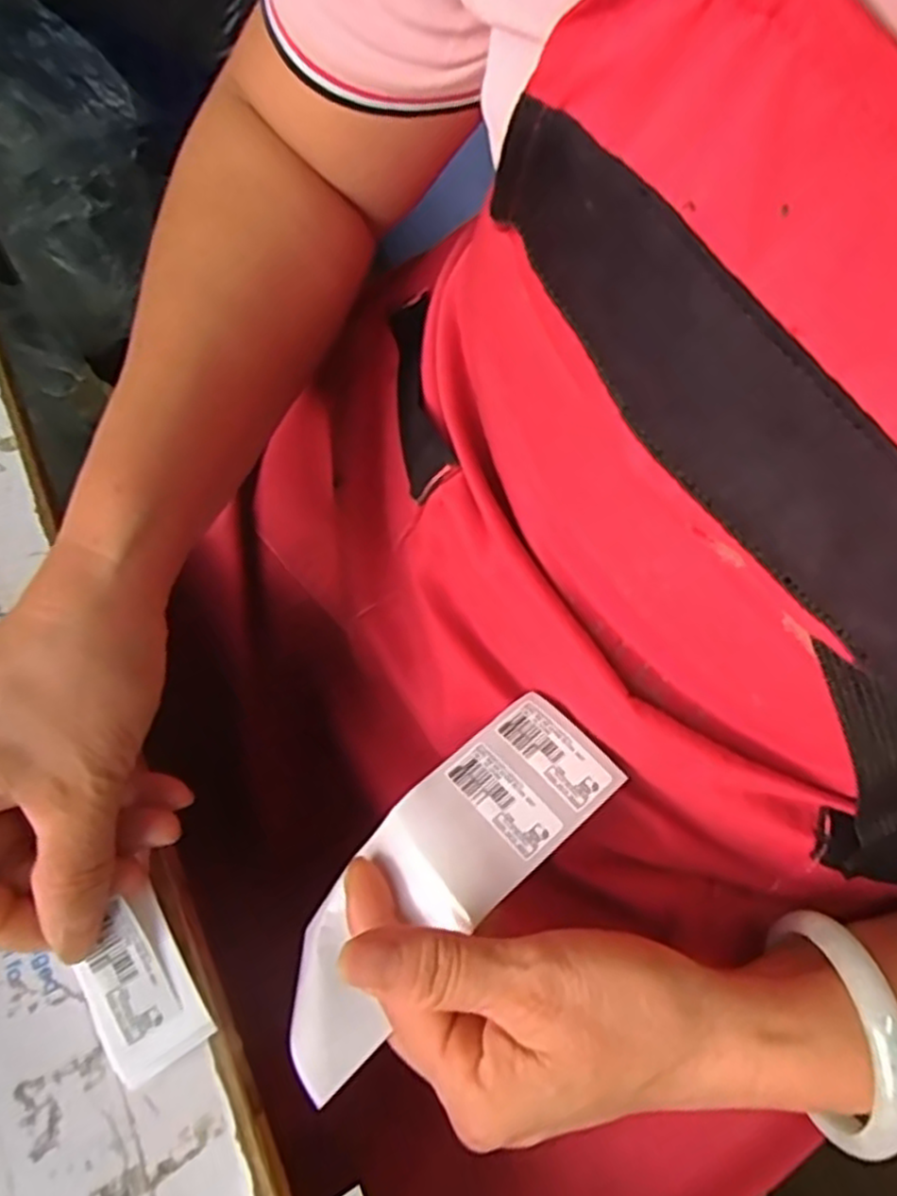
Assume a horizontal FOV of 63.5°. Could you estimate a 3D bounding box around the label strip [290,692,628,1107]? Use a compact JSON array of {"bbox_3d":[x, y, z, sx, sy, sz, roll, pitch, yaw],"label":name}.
[{"bbox_3d":[-0.004,0.098,0.259,0.051,0.022,0.146,42,79,16],"label":"label strip"}]

